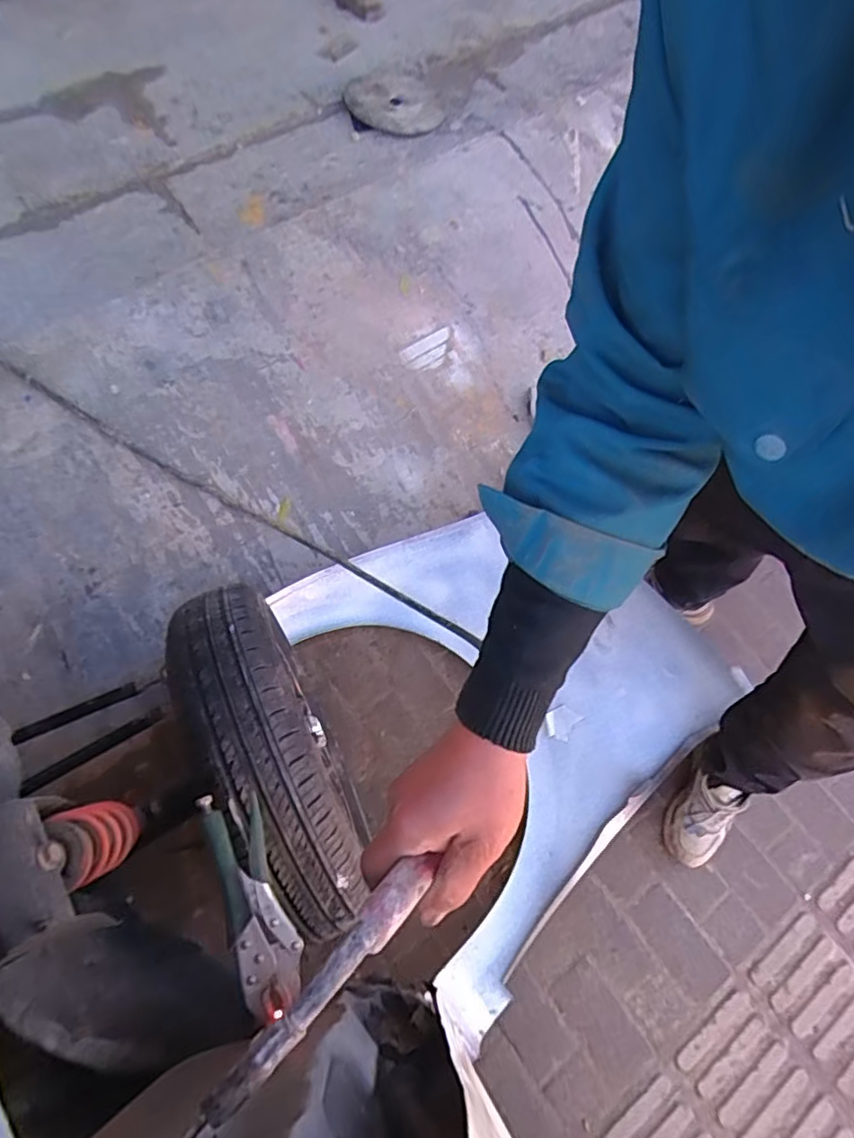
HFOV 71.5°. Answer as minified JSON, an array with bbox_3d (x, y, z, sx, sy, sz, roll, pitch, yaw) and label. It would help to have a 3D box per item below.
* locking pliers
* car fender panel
[{"bbox_3d":[-0.169,0.323,0.581,0.058,0.034,0.209,-19,69,-11],"label":"locking pliers"},{"bbox_3d":[0.206,0.261,1.197,0.769,0.134,0.825,-24,70,-13],"label":"car fender panel"}]

